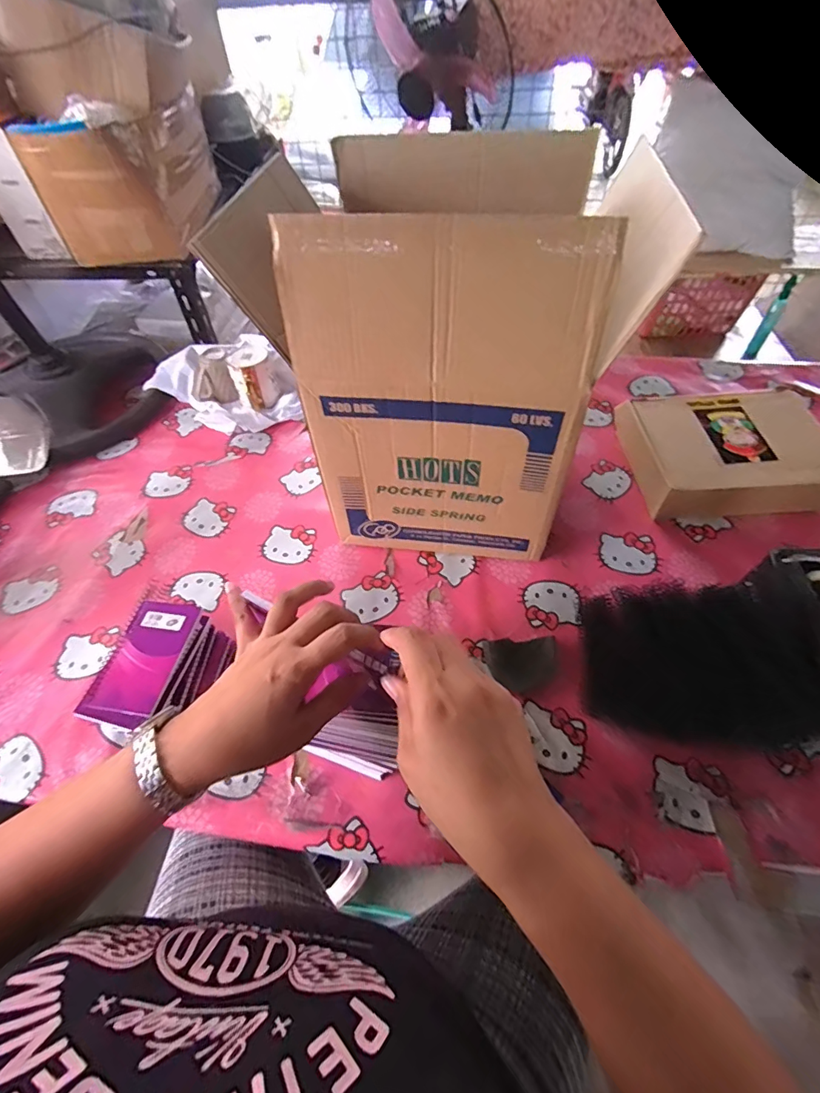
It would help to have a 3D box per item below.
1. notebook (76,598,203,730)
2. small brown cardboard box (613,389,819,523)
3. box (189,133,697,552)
[{"bbox_3d":[-0.308,0.131,0.536,0.084,0.008,0.143,10,56,10],"label":"notebook"},{"bbox_3d":[0.491,-0.150,0.742,0.279,0.080,0.223,-1,55,2],"label":"small brown cardboard box"},{"bbox_3d":[0.065,-0.223,0.607,0.356,0.419,0.283,5,55,7],"label":"box"}]

